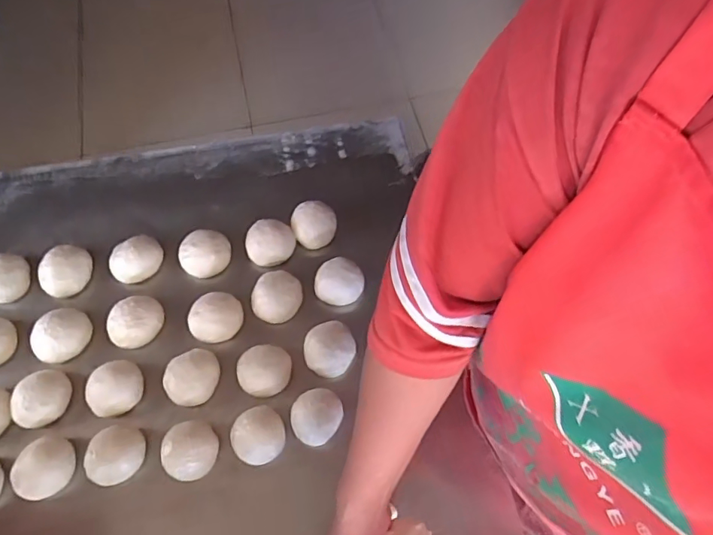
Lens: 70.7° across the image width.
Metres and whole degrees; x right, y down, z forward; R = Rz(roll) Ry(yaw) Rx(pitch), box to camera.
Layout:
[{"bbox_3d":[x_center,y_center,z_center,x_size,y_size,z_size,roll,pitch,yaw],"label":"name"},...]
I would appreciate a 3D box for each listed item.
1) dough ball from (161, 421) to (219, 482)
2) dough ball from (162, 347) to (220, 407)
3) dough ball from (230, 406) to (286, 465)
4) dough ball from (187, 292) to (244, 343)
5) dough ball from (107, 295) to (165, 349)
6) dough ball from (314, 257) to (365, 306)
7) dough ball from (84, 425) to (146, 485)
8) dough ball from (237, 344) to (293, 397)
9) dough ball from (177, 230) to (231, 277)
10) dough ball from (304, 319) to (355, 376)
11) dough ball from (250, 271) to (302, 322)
[{"bbox_3d":[-0.203,0.222,0.612,0.064,0.042,0.066,0,64,-1],"label":"dough ball"},{"bbox_3d":[-0.214,0.146,0.665,0.065,0.048,0.075,33,68,14],"label":"dough ball"},{"bbox_3d":[-0.122,0.210,0.626,0.065,0.051,0.061,0,64,-1],"label":"dough ball"},{"bbox_3d":[-0.194,0.071,0.699,0.073,0.045,0.060,-32,69,-15],"label":"dough ball"},{"bbox_3d":[-0.304,0.076,0.693,0.076,0.041,0.064,-37,70,-17],"label":"dough ball"},{"bbox_3d":[-0.024,0.021,0.713,0.065,0.052,0.058,29,67,13],"label":"dough ball"},{"bbox_3d":[-0.294,0.233,0.622,0.059,0.050,0.069,22,66,9],"label":"dough ball"},{"bbox_3d":[-0.121,0.137,0.664,0.070,0.046,0.061,-4,64,-3],"label":"dough ball"},{"bbox_3d":[-0.223,-0.023,0.739,0.076,0.046,0.064,-13,65,-7],"label":"dough ball"},{"bbox_3d":[-0.036,0.111,0.673,0.066,0.057,0.067,0,64,-1],"label":"dough ball"},{"bbox_3d":[-0.110,0.043,0.705,0.066,0.044,0.064,0,64,-1],"label":"dough ball"}]

